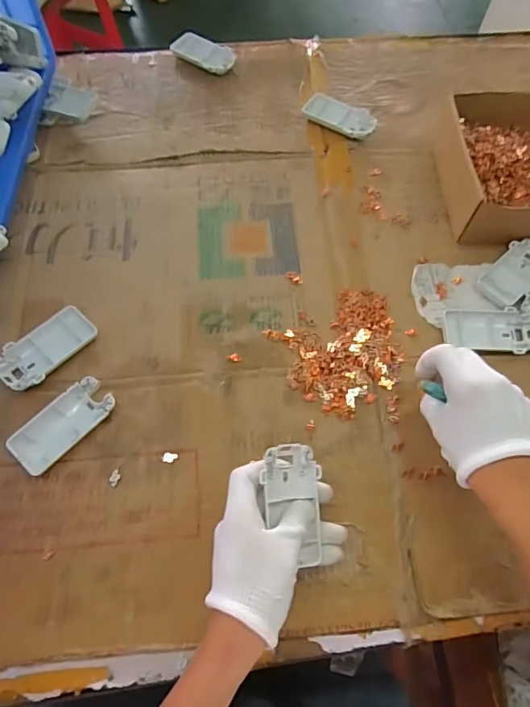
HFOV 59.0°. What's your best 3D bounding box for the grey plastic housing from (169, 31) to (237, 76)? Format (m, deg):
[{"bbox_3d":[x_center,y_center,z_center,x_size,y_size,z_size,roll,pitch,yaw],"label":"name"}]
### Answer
[{"bbox_3d":[-0.090,-0.438,0.682,0.096,0.016,0.051,30,68,12],"label":"grey plastic housing"}]

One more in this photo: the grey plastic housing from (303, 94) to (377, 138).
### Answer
[{"bbox_3d":[0.101,-0.318,0.629,0.095,0.013,0.054,26,67,11],"label":"grey plastic housing"}]

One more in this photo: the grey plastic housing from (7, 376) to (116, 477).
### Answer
[{"bbox_3d":[-0.188,0.067,0.439,0.043,0.016,0.095,42,71,16],"label":"grey plastic housing"}]

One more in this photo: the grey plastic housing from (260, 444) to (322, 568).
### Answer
[{"bbox_3d":[0.020,0.120,0.384,0.049,0.013,0.089,7,77,-15],"label":"grey plastic housing"}]

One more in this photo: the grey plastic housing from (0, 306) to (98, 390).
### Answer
[{"bbox_3d":[-0.219,-0.005,0.471,0.048,0.017,0.097,38,70,15],"label":"grey plastic housing"}]

